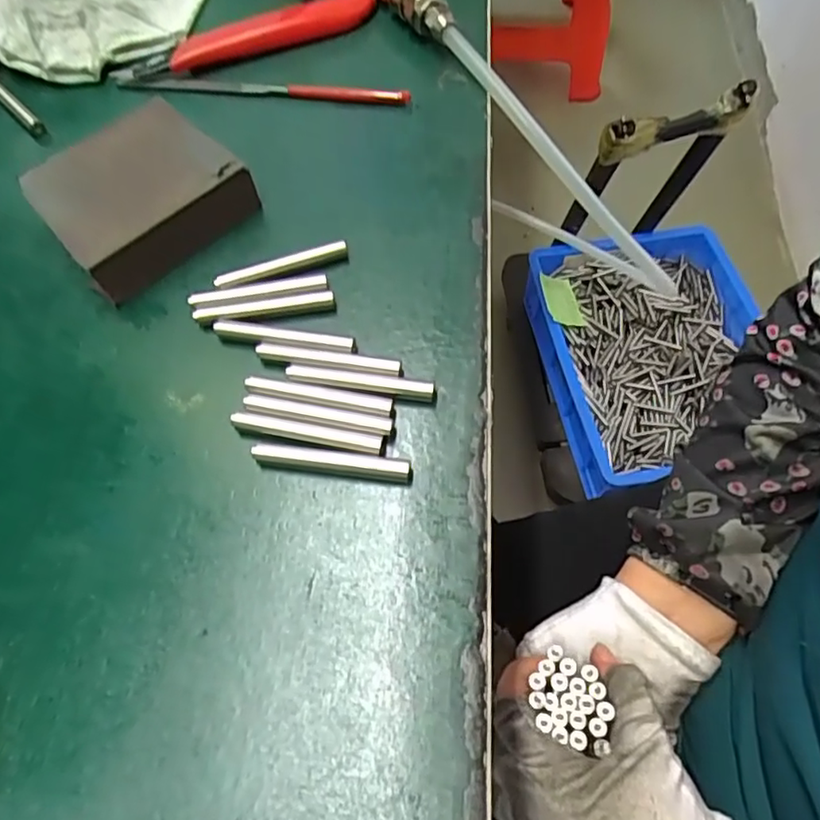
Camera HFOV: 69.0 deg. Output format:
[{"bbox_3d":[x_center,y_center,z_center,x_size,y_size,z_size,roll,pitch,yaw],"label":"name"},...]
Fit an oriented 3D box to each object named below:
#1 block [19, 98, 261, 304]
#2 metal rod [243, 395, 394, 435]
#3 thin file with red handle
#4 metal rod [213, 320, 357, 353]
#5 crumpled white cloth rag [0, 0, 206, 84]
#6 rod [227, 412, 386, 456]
[{"bbox_3d":[-0.119,-0.094,0.263,0.077,0.030,0.060,-42,69,-17],"label":"block"},{"bbox_3d":[-0.035,0.001,0.222,0.057,0.004,0.007,10,64,7],"label":"metal rod"},{"bbox_3d":[-0.077,-0.167,0.311,0.152,0.008,0.007,6,63,5],"label":"thin file with red handle"},{"bbox_3d":[-0.051,-0.030,0.239,0.058,0.004,0.007,9,64,7],"label":"metal rod"},{"bbox_3d":[-0.174,-0.218,0.327,0.099,0.024,0.105,17,65,10],"label":"crumpled white cloth rag"},{"bbox_3d":[-0.039,0.007,0.219,0.057,0.004,0.007,10,64,7],"label":"rod"}]

